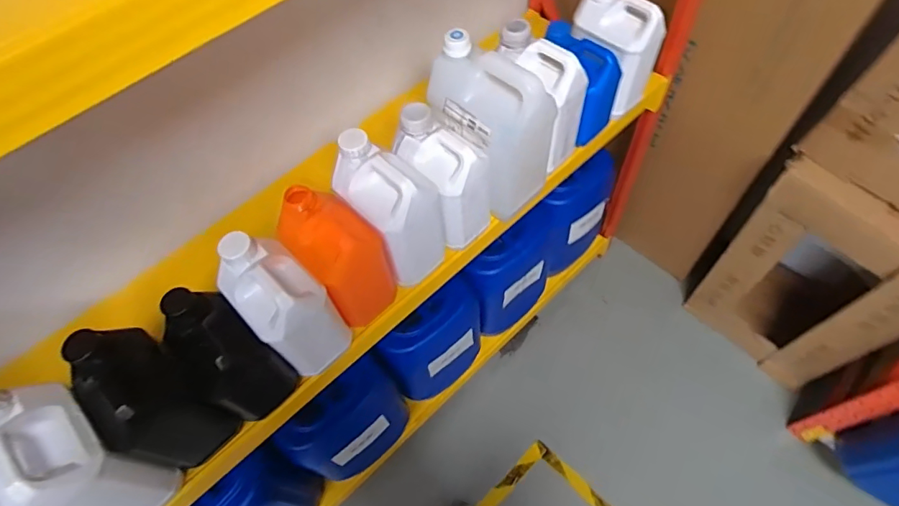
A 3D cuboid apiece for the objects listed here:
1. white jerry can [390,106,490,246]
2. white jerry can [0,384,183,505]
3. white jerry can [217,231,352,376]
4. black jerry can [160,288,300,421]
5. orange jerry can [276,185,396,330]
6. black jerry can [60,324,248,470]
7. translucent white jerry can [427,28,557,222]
[{"bbox_3d":[-0.015,-0.115,0.812,0.142,0.213,0.111,38,69,24],"label":"white jerry can"},{"bbox_3d":[-0.462,0.260,0.612,0.153,0.237,0.112,36,68,23],"label":"white jerry can"},{"bbox_3d":[-0.239,0.076,0.717,0.134,0.207,0.102,39,69,24],"label":"white jerry can"},{"bbox_3d":[-0.312,0.147,0.701,0.147,0.193,0.097,37,69,23],"label":"black jerry can"},{"bbox_3d":[-0.168,0.009,0.760,0.104,0.218,0.133,-41,64,-18],"label":"orange jerry can"},{"bbox_3d":[-0.390,0.190,0.649,0.134,0.200,0.099,34,67,22],"label":"black jerry can"},{"bbox_3d":[0.063,-0.211,0.825,0.166,0.246,0.179,-38,63,-17],"label":"translucent white jerry can"}]

